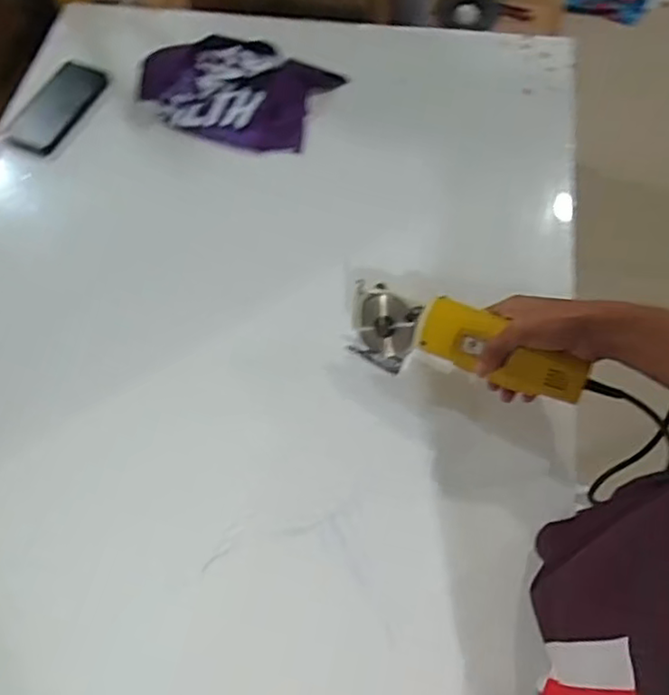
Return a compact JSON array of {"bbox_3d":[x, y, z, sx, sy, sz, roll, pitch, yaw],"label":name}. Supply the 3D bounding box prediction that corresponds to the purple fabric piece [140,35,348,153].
[{"bbox_3d":[-0.142,-0.374,0.899,0.240,0.032,0.180,18,64,12],"label":"purple fabric piece"}]

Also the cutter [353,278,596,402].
[{"bbox_3d":[0.130,0.000,0.648,0.241,0.062,0.071,18,63,22],"label":"cutter"}]

